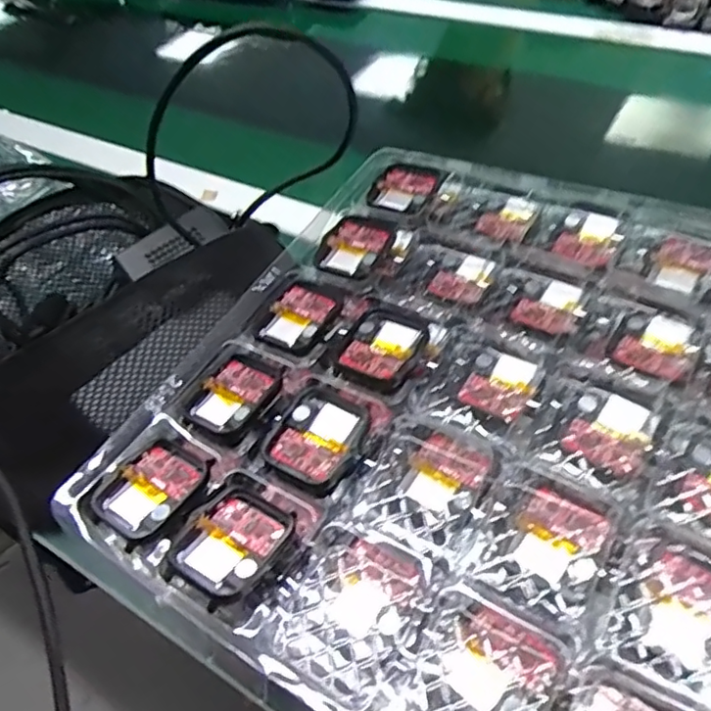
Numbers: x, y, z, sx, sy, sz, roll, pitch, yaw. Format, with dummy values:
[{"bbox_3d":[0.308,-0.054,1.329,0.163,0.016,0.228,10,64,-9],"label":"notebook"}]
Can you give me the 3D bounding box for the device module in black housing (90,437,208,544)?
[{"bbox_3d":[-0.087,0.056,0.254,0.037,0.012,0.042,25,58,25],"label":"device module in black housing"}]

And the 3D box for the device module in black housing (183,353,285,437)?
[{"bbox_3d":[-0.058,0.019,0.281,0.035,0.010,0.042,30,60,28],"label":"device module in black housing"}]

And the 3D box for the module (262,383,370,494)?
[{"bbox_3d":[-0.016,0.035,0.258,0.040,0.007,0.043,25,58,25],"label":"module"}]

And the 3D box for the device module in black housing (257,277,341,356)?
[{"bbox_3d":[-0.028,-0.021,0.308,0.038,0.011,0.043,26,58,25],"label":"device module in black housing"}]

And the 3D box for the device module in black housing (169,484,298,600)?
[{"bbox_3d":[-0.048,0.072,0.232,0.036,0.010,0.042,24,58,24],"label":"device module in black housing"}]

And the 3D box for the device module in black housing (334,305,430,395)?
[{"bbox_3d":[0.016,-0.006,0.286,0.038,0.009,0.053,23,57,24],"label":"device module in black housing"}]

